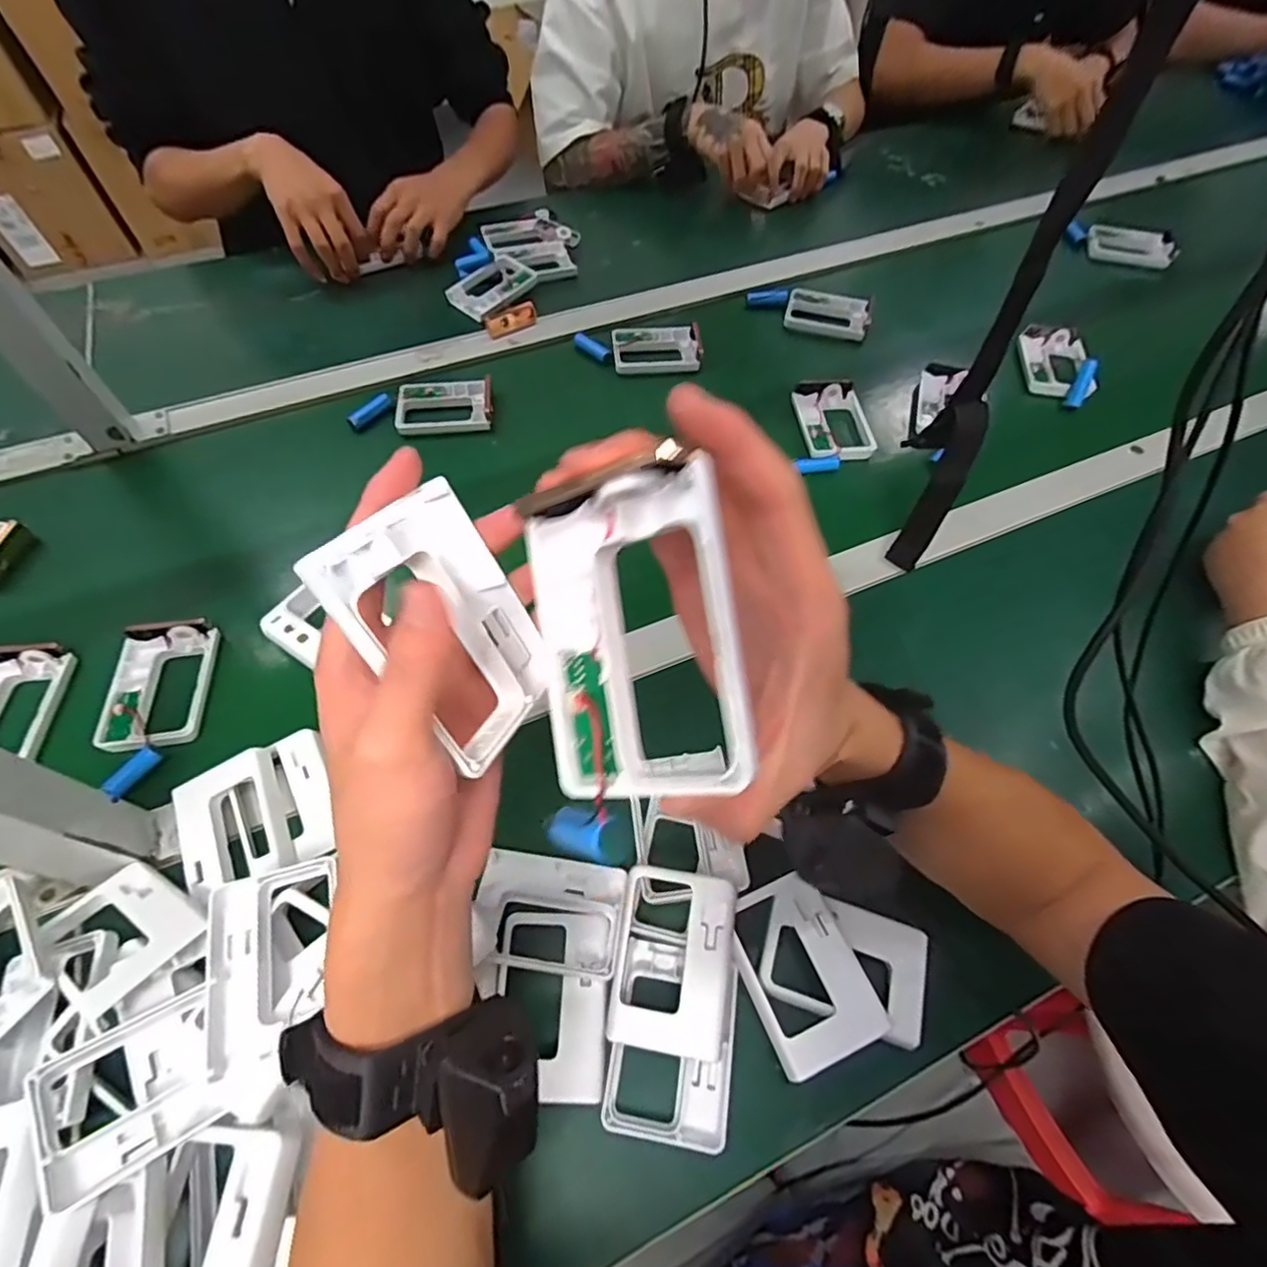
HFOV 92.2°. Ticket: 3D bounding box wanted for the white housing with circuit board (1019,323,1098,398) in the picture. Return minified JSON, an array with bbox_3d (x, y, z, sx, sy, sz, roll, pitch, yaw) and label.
[{"bbox_3d":[0.476,-0.309,0.691,0.069,0.022,0.106,15,58,7],"label":"white housing with circuit board"}]

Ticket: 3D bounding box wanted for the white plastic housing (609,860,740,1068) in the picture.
[{"bbox_3d":[0.023,0.186,0.352,0.066,0.013,0.094,5,73,9],"label":"white plastic housing"}]

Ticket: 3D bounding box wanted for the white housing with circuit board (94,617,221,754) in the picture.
[{"bbox_3d":[-0.361,0.038,0.464,0.071,0.019,0.107,-9,59,-8],"label":"white housing with circuit board"}]

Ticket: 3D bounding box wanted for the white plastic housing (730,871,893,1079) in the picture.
[{"bbox_3d":[0.097,0.195,0.355,0.065,0.014,0.093,-19,61,-14],"label":"white plastic housing"}]

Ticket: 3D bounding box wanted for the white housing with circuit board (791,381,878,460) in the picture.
[{"bbox_3d":[0.210,-0.220,0.633,0.074,0.023,0.111,-3,57,-2],"label":"white housing with circuit board"}]

